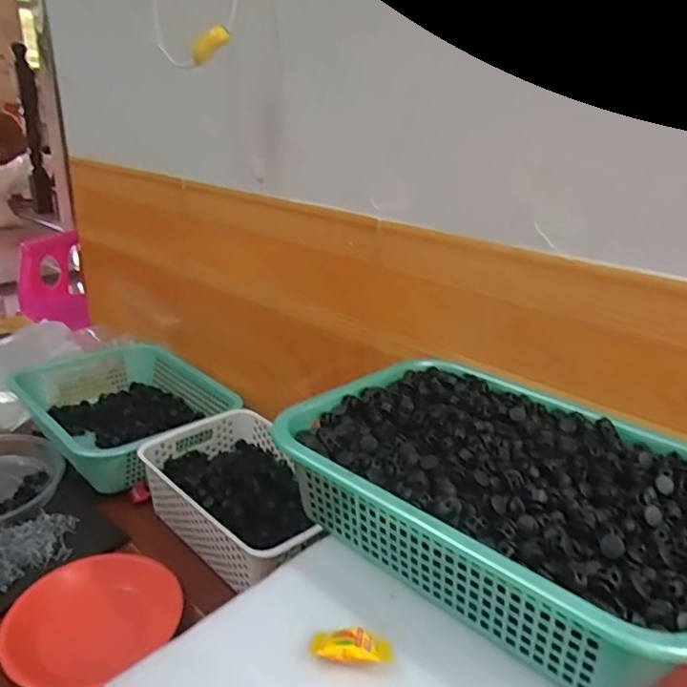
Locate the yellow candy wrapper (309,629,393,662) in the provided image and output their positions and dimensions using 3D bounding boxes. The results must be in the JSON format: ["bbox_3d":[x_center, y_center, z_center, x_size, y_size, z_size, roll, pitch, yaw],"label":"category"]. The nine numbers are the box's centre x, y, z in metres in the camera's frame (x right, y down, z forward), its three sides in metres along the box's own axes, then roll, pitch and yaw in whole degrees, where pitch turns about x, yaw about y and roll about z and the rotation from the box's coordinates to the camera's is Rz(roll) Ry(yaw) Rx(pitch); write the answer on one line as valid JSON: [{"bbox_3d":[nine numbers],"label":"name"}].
[{"bbox_3d":[0.007,0.221,0.421,0.057,0.008,0.024,4,23,4],"label":"yellow candy wrapper"}]

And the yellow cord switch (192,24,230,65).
[{"bbox_3d":[-0.187,-0.415,0.796,0.060,0.026,0.017,-40,23,8],"label":"yellow cord switch"}]

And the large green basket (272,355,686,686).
[{"bbox_3d":[0.151,0.135,0.541,0.384,0.087,0.282,21,29,37],"label":"large green basket"}]

